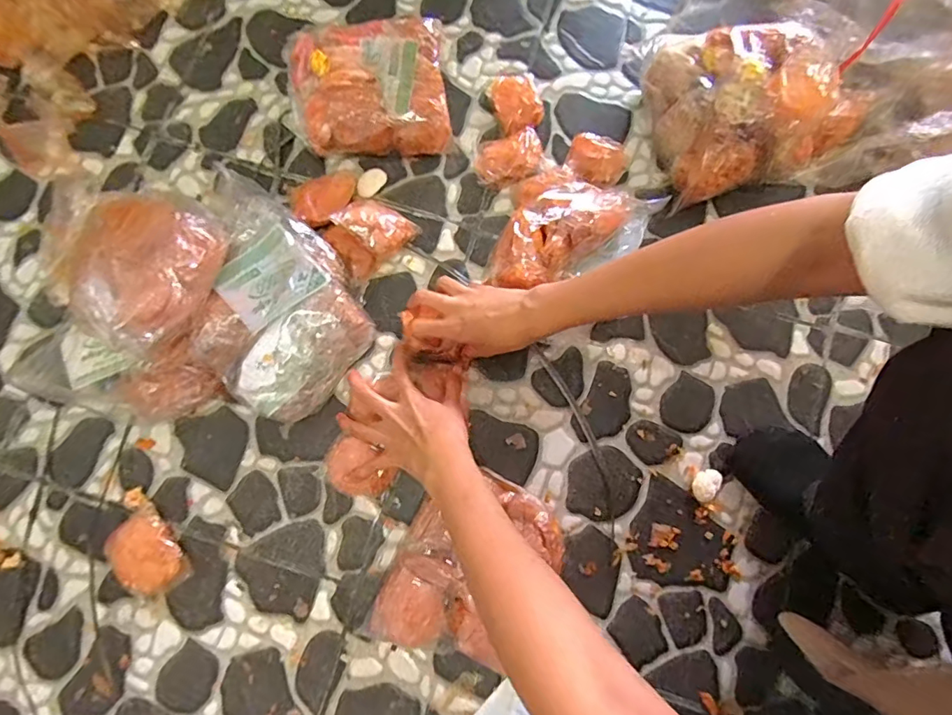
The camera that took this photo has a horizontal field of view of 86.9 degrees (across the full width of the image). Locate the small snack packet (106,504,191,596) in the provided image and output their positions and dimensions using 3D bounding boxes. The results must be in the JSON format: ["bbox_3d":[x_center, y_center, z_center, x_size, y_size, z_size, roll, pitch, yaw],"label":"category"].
[{"bbox_3d":[-0.329,0.196,0.499,0.059,0.014,0.084,-40,81,-7],"label":"small snack packet"}]

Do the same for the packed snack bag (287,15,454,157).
[{"bbox_3d":[-0.121,-0.309,0.578,0.172,0.053,0.139,-3,78,0],"label":"packed snack bag"}]

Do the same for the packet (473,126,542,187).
[{"bbox_3d":[0.038,-0.229,0.581,0.078,0.024,0.052,-21,79,-4],"label":"packet"}]

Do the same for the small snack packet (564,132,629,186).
[{"bbox_3d":[0.138,-0.226,0.580,0.066,0.024,0.054,22,79,5],"label":"small snack packet"}]

